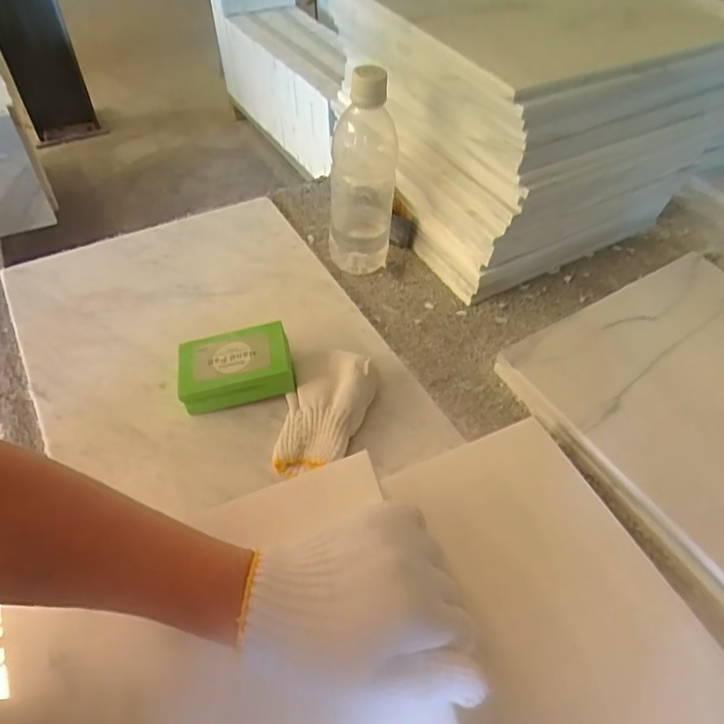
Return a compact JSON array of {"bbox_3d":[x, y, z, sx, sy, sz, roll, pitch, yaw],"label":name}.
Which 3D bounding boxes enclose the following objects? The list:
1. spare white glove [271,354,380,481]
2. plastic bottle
[{"bbox_3d":[-0.032,0.041,0.443,0.062,0.035,0.116,23,52,14],"label":"spare white glove"},{"bbox_3d":[0.001,-0.192,0.531,0.065,0.195,0.064,4,50,-1],"label":"plastic bottle"}]

